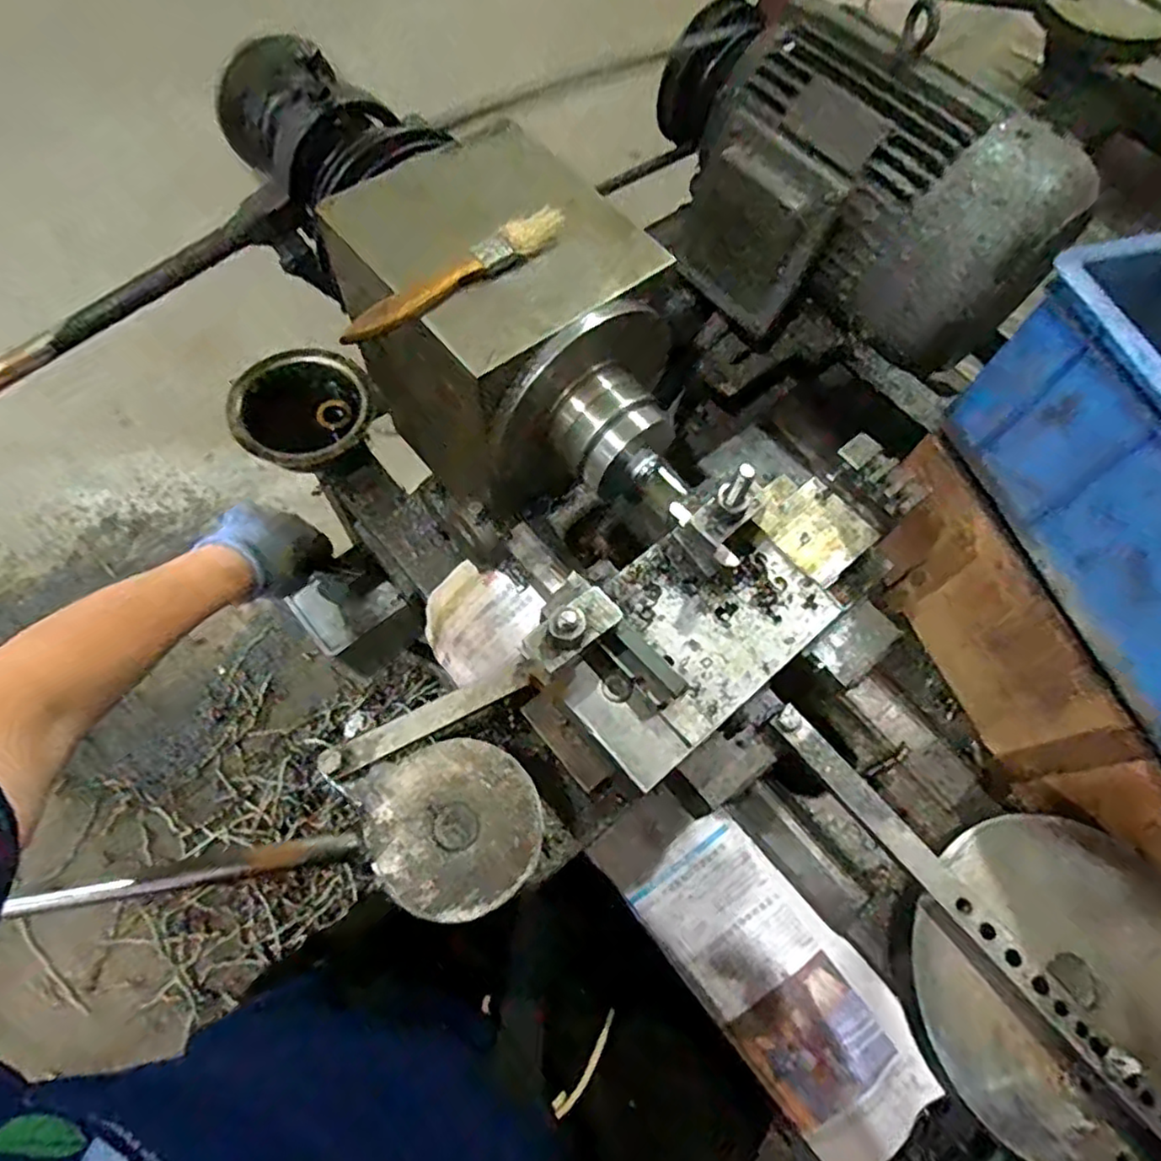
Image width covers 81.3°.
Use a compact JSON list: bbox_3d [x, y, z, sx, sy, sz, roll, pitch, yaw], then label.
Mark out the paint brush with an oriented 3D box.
[{"bbox_3d":[-0.072,-0.179,0.394,0.151,0.017,0.020,-35,72,-18],"label":"paint brush"}]

